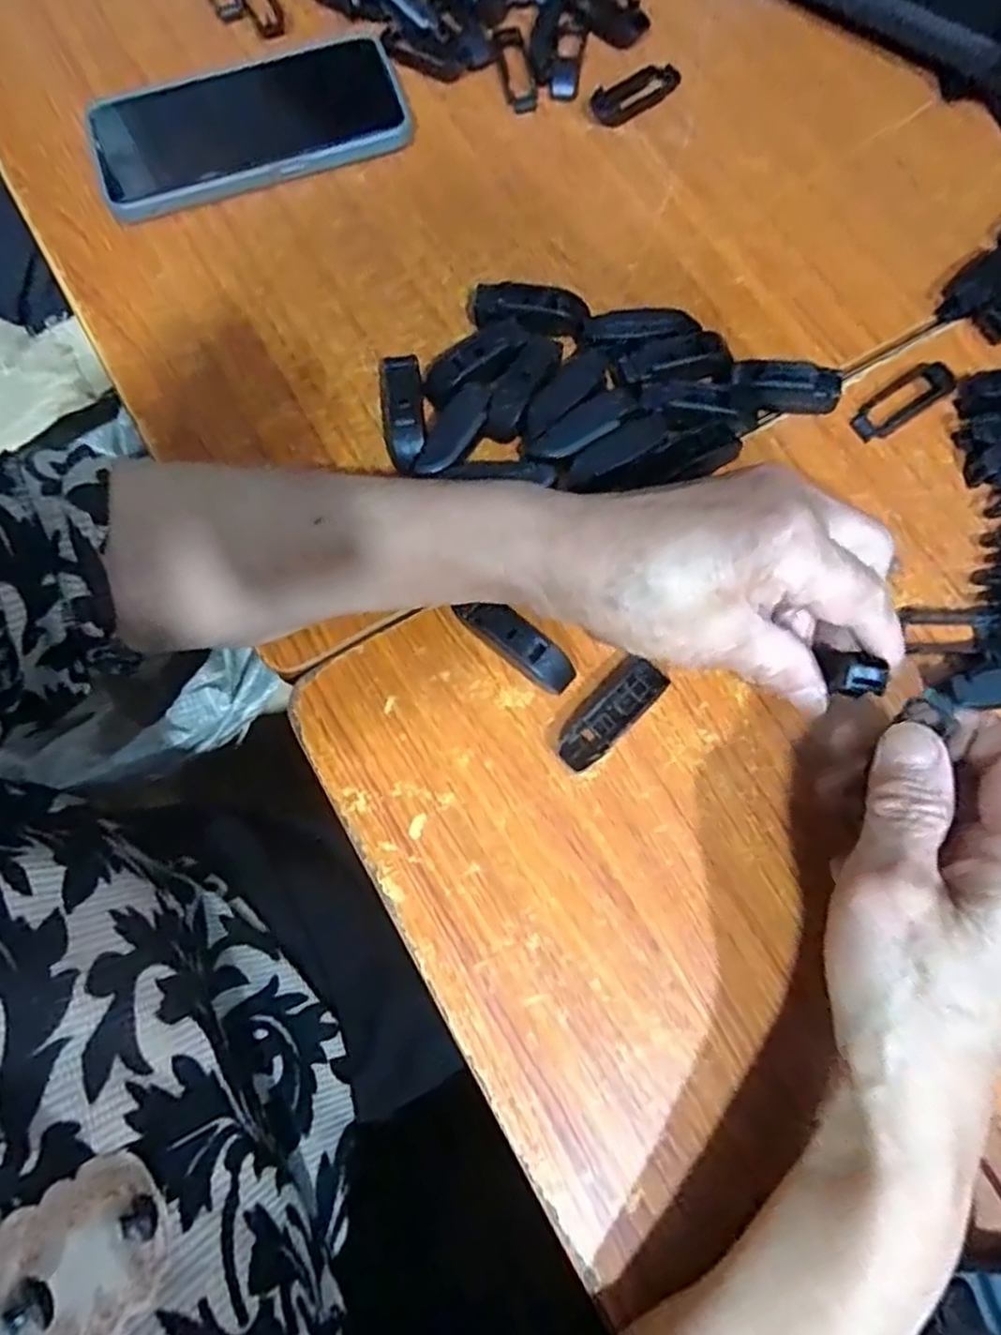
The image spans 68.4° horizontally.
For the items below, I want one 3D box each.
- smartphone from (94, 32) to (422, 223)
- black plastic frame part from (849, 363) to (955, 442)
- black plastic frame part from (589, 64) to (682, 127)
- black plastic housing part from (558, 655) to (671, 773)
[{"bbox_3d":[-0.134,-0.290,0.392,0.162,0.016,0.078,-16,75,-4],"label":"smartphone"},{"bbox_3d":[0.190,-0.126,0.349,0.051,0.010,0.020,-34,77,-8],"label":"black plastic frame part"},{"bbox_3d":[0.076,-0.315,0.403,0.054,0.004,0.022,-29,76,-7],"label":"black plastic frame part"},{"bbox_3d":[0.046,0.020,0.307,0.020,0.015,0.053,42,79,11],"label":"black plastic housing part"}]

